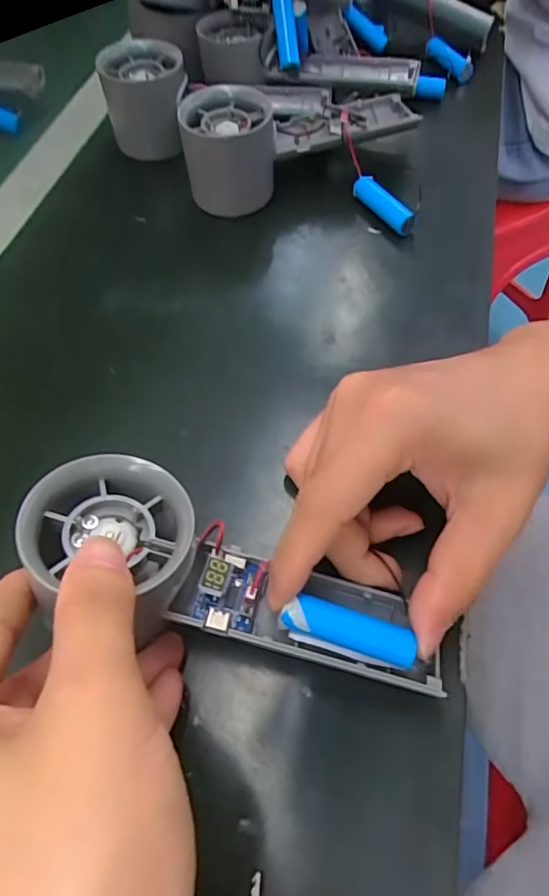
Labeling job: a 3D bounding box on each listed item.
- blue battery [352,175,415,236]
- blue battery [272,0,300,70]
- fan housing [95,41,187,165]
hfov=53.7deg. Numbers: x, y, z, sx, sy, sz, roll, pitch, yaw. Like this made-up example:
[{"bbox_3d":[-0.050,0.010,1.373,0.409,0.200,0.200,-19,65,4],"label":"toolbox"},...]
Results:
[{"bbox_3d":[0.069,-0.156,0.346,0.012,0.015,0.049,-31,62,-14],"label":"blue battery"},{"bbox_3d":[0.008,-0.291,0.377,0.015,0.048,0.019,-11,22,-3],"label":"blue battery"},{"bbox_3d":[-0.086,-0.234,0.370,0.057,0.052,0.060,-11,59,-3],"label":"fan housing"}]

